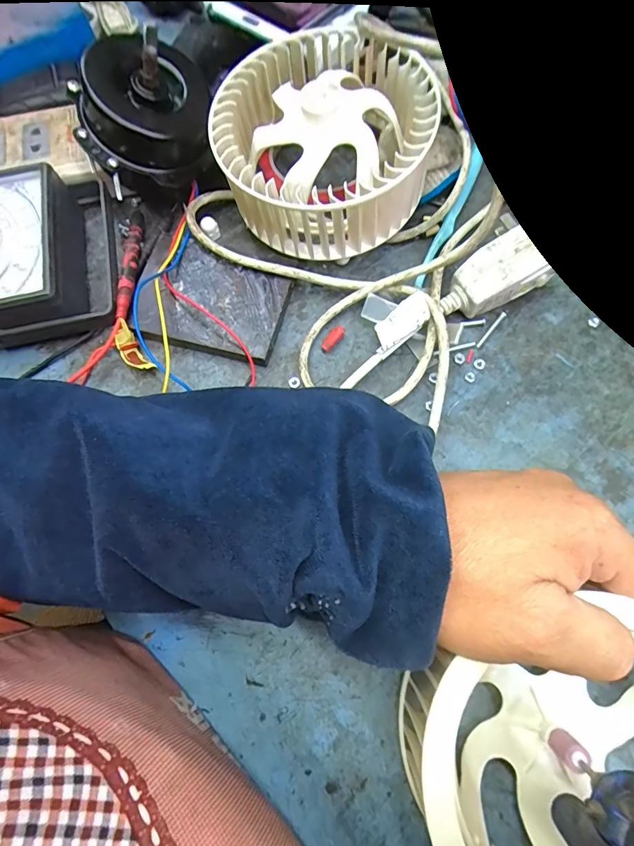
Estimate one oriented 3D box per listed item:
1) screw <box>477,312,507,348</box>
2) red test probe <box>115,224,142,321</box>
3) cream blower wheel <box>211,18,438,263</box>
[{"bbox_3d":[0.120,-0.064,0.296,0.004,0.004,0.033,41,78,14],"label":"screw"},{"bbox_3d":[-0.133,-0.108,0.306,0.011,0.016,0.082,-5,72,1],"label":"red test probe"},{"bbox_3d":[0.006,-0.194,0.298,0.141,0.059,0.152,7,72,4],"label":"cream blower wheel"}]

